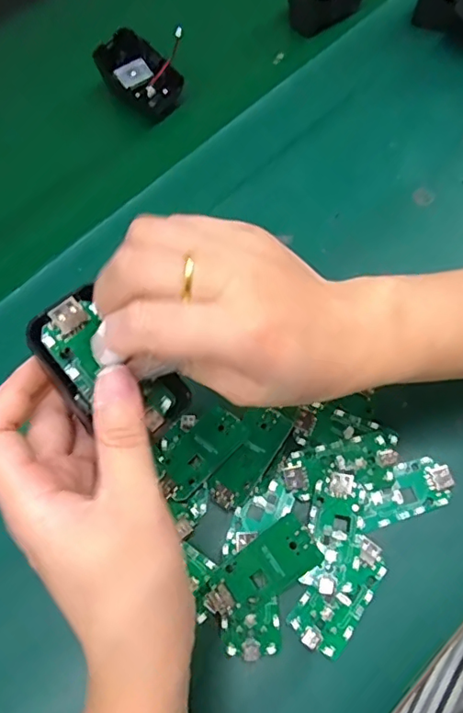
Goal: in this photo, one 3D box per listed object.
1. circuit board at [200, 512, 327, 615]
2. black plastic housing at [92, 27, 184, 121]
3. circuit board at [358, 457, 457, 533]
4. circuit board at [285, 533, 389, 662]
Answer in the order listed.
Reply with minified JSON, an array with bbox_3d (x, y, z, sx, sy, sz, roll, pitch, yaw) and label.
[{"bbox_3d":[0.016,0.119,0.292,0.066,0.005,0.031,-35,82,-8],"label":"circuit board"},{"bbox_3d":[-0.076,-0.230,0.433,0.044,0.035,0.067,-43,74,-14],"label":"black plastic housing"},{"bbox_3d":[0.100,0.080,0.310,0.060,0.008,0.029,-17,69,-6],"label":"circuit board"},{"bbox_3d":[0.062,0.131,0.291,0.031,0.007,0.063,39,74,15],"label":"circuit board"}]

